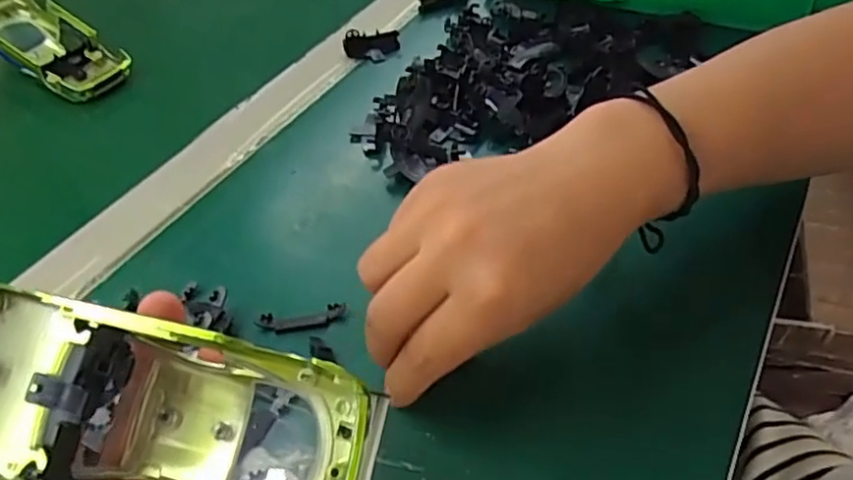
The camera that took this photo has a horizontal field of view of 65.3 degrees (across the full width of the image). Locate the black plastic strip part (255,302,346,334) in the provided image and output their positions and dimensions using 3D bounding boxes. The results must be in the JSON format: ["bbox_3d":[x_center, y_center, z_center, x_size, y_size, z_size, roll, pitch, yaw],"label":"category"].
[{"bbox_3d":[-0.058,0.037,0.312,0.040,0.005,0.012,-6,45,-6],"label":"black plastic strip part"}]

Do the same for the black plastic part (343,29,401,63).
[{"bbox_3d":[-0.039,-0.141,0.481,0.039,0.016,0.021,-6,45,-5],"label":"black plastic part"}]

